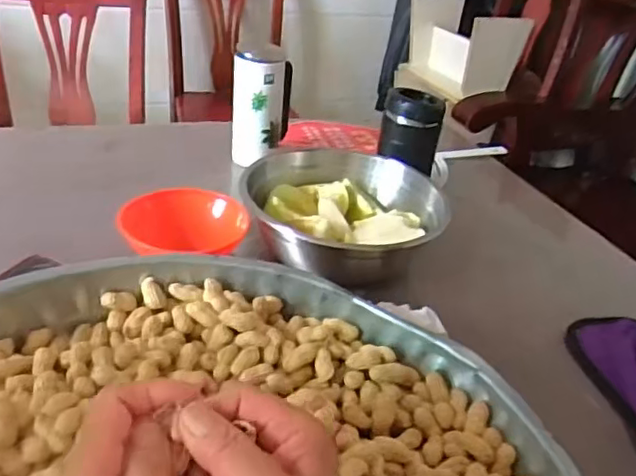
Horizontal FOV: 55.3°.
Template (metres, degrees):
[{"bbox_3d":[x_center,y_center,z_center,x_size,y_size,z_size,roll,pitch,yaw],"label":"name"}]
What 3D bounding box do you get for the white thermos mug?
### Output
[{"bbox_3d":[-0.077,-0.183,0.836,0.079,0.169,0.066,3,32,-8],"label":"white thermos mug"}]

